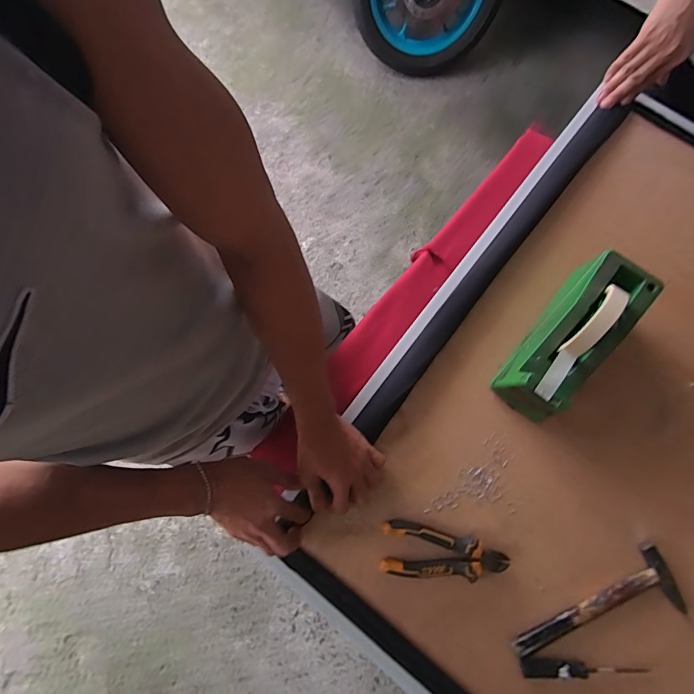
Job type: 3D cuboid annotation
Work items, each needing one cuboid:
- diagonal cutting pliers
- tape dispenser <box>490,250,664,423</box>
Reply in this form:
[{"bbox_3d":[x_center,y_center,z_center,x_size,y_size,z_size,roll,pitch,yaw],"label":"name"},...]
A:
[{"bbox_3d":[0.118,0.249,0.477,0.149,0.020,0.061,3,80,3],"label":"diagonal cutting pliers"},{"bbox_3d":[0.270,-0.013,0.469,0.084,0.086,0.217,37,94,8],"label":"tape dispenser"}]

